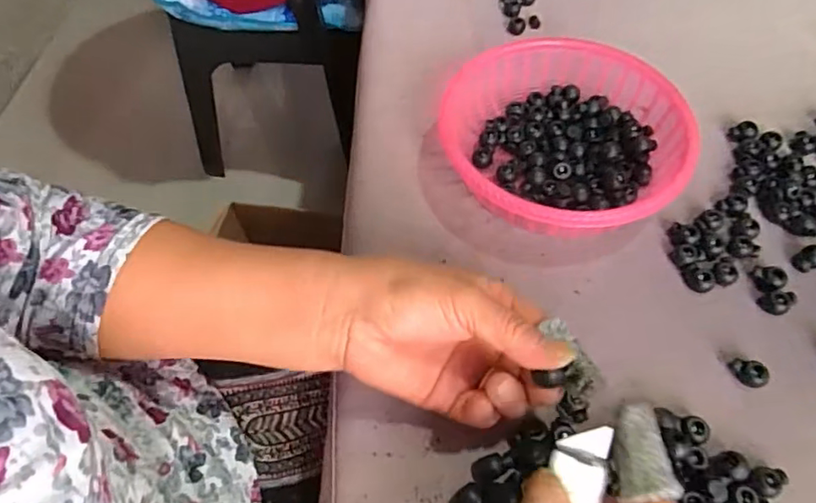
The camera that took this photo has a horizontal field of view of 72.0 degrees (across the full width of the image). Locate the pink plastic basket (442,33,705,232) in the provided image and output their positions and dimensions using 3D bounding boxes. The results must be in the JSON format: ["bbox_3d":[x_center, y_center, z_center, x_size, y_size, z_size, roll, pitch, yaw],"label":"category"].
[{"bbox_3d":[0.114,-0.079,0.403,0.163,0.050,0.166,-6,58,-6],"label":"pink plastic basket"}]

